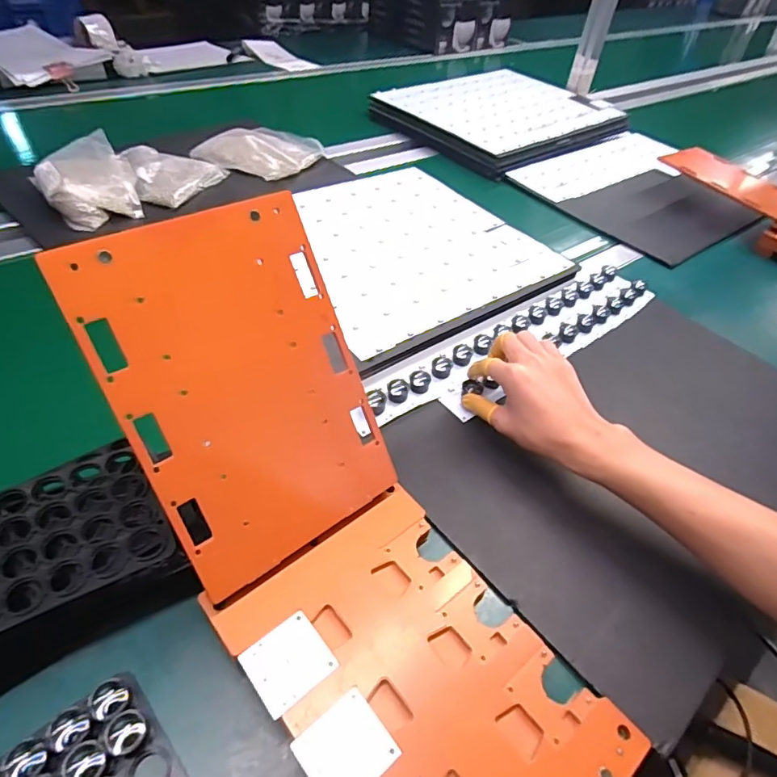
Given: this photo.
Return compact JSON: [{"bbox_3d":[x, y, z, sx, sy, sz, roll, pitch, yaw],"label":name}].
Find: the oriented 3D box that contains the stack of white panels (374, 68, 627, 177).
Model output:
[{"bbox_3d":[0.245,-0.591,1.123,0.482,0.064,0.364,-31,57,-31],"label":"stack of white panels"}]

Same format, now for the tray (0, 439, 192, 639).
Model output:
[{"bbox_3d":[-0.247,0.111,0.326,0.191,0.028,0.107,-24,54,-28],"label":"tray"}]

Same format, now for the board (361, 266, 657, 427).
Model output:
[{"bbox_3d":[0.157,-0.063,0.607,0.434,0.024,0.102,-25,52,-27],"label":"board"}]

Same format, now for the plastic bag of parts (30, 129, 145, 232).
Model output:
[{"bbox_3d":[-0.427,-0.293,0.729,0.121,0.060,0.161,-15,50,-21],"label":"plastic bag of parts"}]

